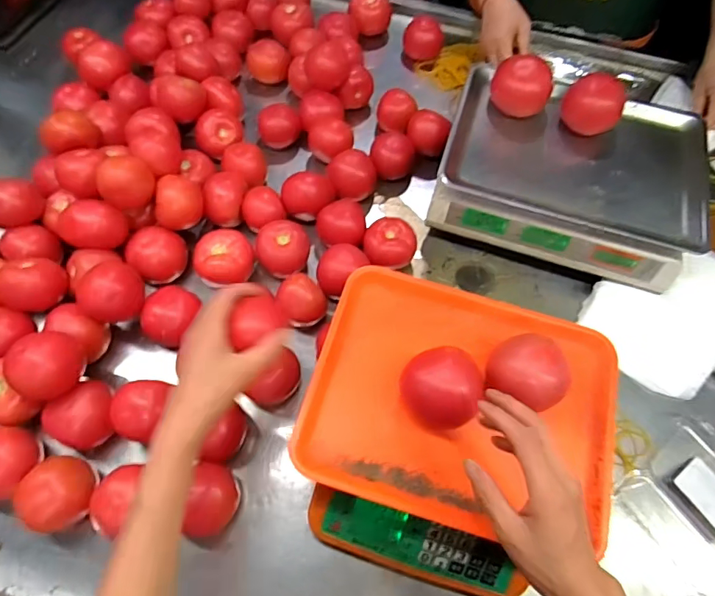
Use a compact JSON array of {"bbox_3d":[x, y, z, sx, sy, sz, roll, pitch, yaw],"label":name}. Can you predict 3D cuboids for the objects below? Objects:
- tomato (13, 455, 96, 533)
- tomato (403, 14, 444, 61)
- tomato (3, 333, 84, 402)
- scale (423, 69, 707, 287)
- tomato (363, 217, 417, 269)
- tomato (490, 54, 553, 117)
[{"bbox_3d":[-0.315,0.208,0.507,0.058,0.064,0.068,22,66,8],"label":"tomato"},{"bbox_3d":[0.116,-0.454,0.850,0.071,0.061,0.065,9,64,2],"label":"tomato"},{"bbox_3d":[-0.334,0.072,0.512,0.057,0.053,0.068,27,66,10],"label":"tomato"},{"bbox_3d":[0.291,-0.175,0.664,0.332,0.089,0.242,17,65,6],"label":"scale"},{"bbox_3d":[0.043,-0.070,0.659,0.069,0.053,0.067,1,64,-2],"label":"tomato"},{"bbox_3d":[0.230,-0.294,0.667,0.079,0.064,0.075,22,66,8],"label":"tomato"}]

